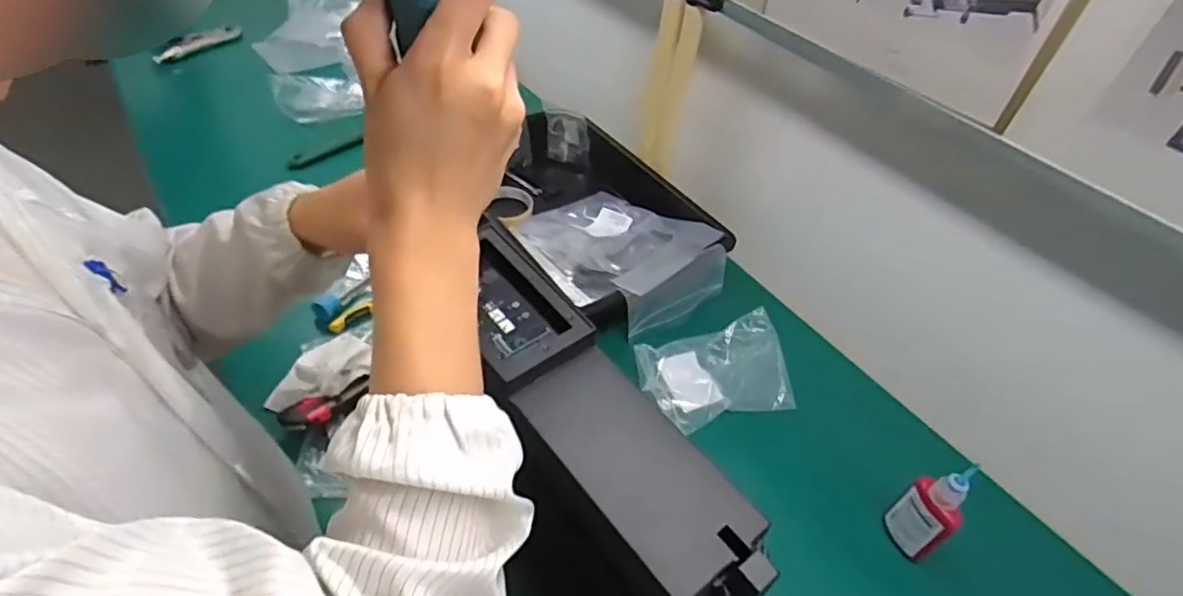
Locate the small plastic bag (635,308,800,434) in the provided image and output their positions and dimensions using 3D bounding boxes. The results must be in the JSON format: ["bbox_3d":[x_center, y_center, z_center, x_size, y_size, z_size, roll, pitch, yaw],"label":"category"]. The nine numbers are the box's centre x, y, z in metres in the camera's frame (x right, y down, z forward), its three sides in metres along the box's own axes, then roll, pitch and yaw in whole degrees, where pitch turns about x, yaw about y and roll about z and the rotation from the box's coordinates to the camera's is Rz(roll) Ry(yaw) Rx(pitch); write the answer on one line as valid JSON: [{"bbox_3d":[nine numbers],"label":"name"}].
[{"bbox_3d":[0.155,0.091,0.762,0.182,0.051,0.122,-9,48,-15],"label":"small plastic bag"}]

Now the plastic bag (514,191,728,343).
[{"bbox_3d":[0.031,-0.074,0.870,0.202,0.067,0.273,-30,56,-31],"label":"plastic bag"}]

